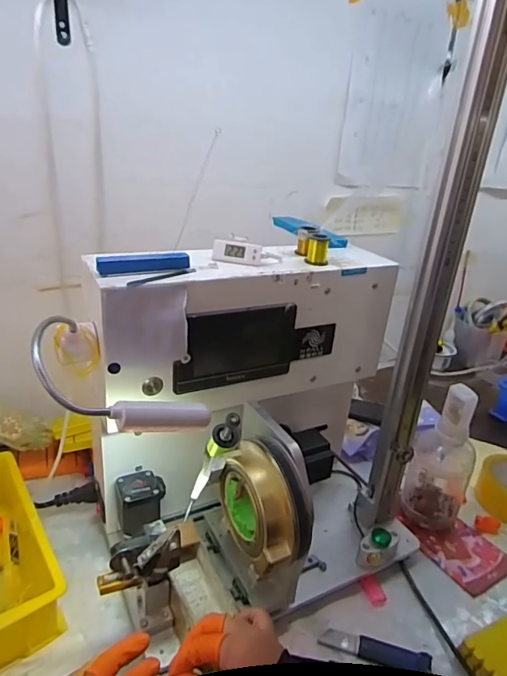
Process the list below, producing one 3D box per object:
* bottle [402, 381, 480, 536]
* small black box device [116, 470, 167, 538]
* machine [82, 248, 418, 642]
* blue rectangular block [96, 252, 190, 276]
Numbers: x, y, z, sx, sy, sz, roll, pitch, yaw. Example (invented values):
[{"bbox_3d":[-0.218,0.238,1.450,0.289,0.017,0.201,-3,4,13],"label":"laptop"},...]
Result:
[{"bbox_3d":[0.255,0.149,0.624,0.076,0.197,0.084,19,28,27],"label":"bottle"},{"bbox_3d":[-0.124,0.183,0.527,0.052,0.048,0.050,-5,27,-21],"label":"small black box device"},{"bbox_3d":[0.025,0.098,0.506,0.346,0.334,0.214,-8,28,-26],"label":"machine"},{"bbox_3d":[-0.103,-0.070,0.448,0.086,0.015,0.012,-7,27,-25],"label":"blue rectangular block"}]

